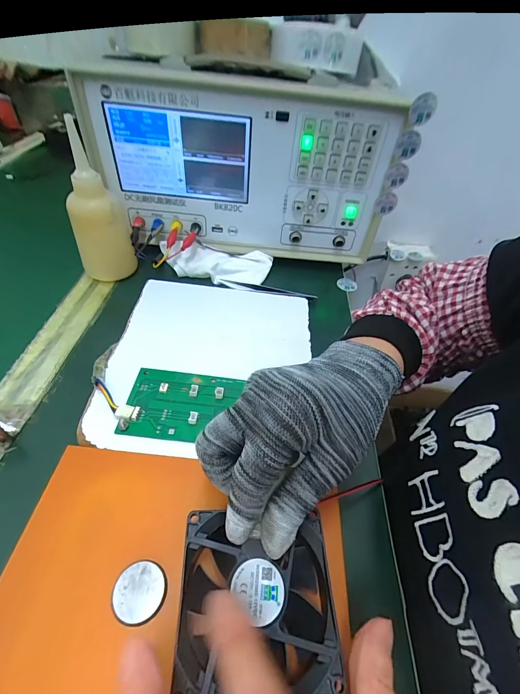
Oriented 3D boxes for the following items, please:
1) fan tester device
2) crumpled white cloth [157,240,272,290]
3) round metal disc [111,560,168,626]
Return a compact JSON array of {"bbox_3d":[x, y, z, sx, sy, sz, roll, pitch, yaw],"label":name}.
[{"bbox_3d":[-0.013,-0.248,0.422,0.355,0.190,0.151,7,48,0],"label":"fan tester device"},{"bbox_3d":[-0.059,-0.111,0.415,0.144,0.026,0.060,6,48,-1],"label":"crumpled white cloth"},{"bbox_3d":[-0.068,0.139,0.181,0.029,0.004,0.028,7,48,0],"label":"round metal disc"}]

